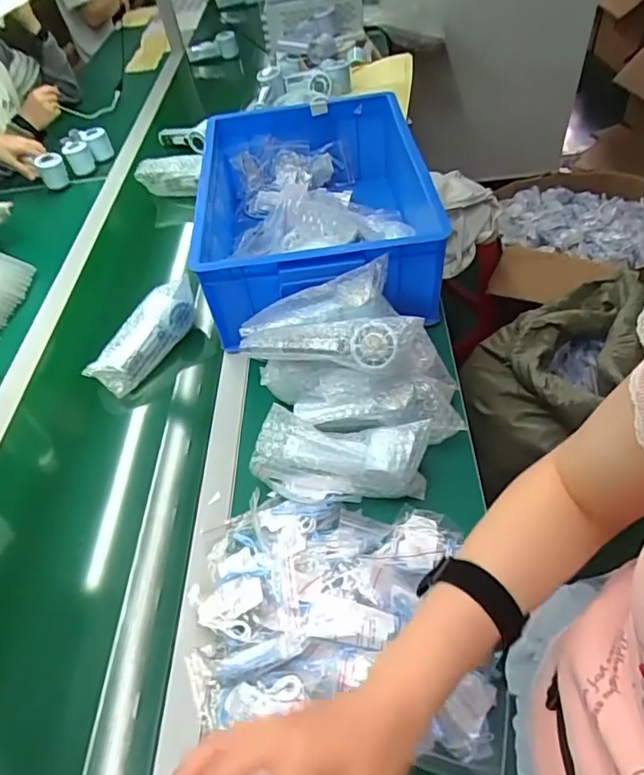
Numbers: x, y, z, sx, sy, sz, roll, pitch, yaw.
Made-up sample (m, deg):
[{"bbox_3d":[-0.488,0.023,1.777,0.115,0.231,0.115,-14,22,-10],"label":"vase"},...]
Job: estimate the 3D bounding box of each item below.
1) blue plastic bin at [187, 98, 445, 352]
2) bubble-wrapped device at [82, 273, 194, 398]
[{"bbox_3d":[-0.019,-0.299,0.883,0.346,0.162,0.458,-6,49,1],"label":"blue plastic bin"},{"bbox_3d":[-0.267,-0.082,0.817,0.060,0.066,0.193,24,56,24],"label":"bubble-wrapped device"}]

